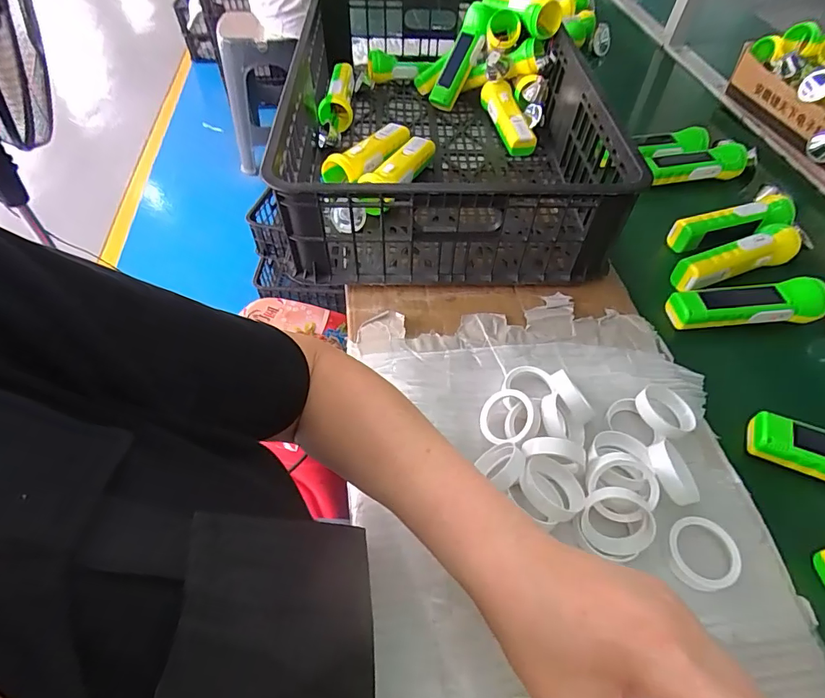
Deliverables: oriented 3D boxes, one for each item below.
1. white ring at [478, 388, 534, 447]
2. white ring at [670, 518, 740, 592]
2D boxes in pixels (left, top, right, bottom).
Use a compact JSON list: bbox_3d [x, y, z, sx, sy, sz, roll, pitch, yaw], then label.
[{"bbox_3d":[0.086,0.062,0.419,0.047,0.008,0.052,33,83,34],"label":"white ring"},{"bbox_3d":[0.230,0.163,0.361,0.050,0.009,0.055,1,54,-1],"label":"white ring"}]

